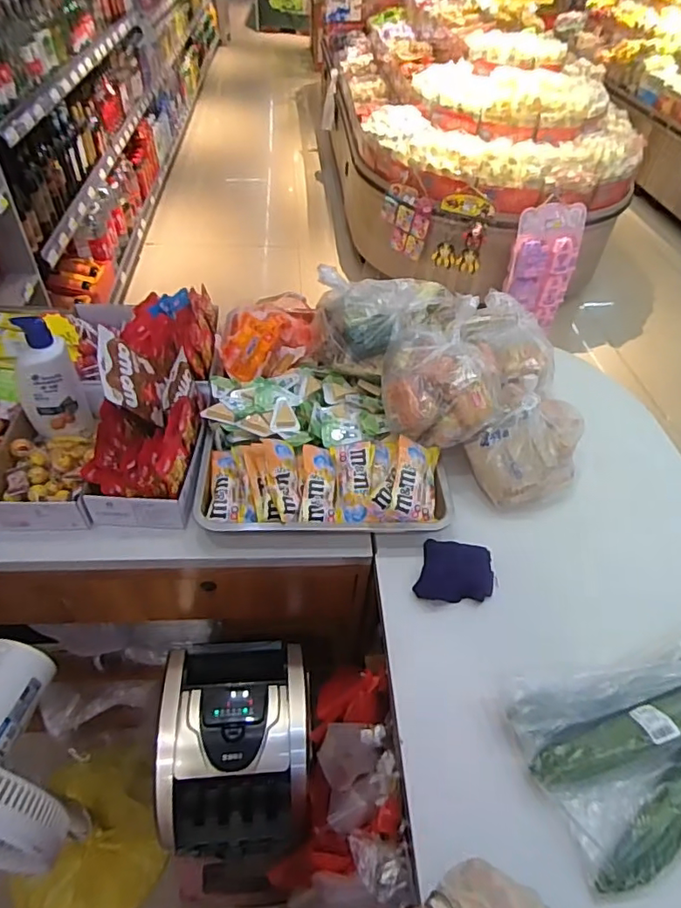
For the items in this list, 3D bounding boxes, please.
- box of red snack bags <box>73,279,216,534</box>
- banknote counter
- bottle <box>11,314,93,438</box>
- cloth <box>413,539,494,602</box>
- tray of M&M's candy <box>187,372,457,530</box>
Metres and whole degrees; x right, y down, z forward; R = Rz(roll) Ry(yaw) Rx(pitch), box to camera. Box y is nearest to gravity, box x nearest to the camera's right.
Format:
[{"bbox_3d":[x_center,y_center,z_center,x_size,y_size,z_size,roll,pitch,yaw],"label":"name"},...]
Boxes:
[{"bbox_3d":[-0.307,-0.143,0.920,0.158,0.178,0.519,0,47,-4],"label":"box of red snack bags"},{"bbox_3d":[-0.173,0.490,0.908,0.240,0.150,0.293,-1,47,-6],"label":"banknote counter"},{"bbox_3d":[-0.465,-0.111,0.849,0.093,0.205,0.051,-23,52,-23],"label":"bottle"},{"bbox_3d":[0.171,0.173,0.790,0.103,0.022,0.095,12,47,7],"label":"cloth"},{"bbox_3d":[-0.030,-0.026,0.900,0.391,0.069,0.337,0,47,-4],"label":"tray of M&M's candy"}]

